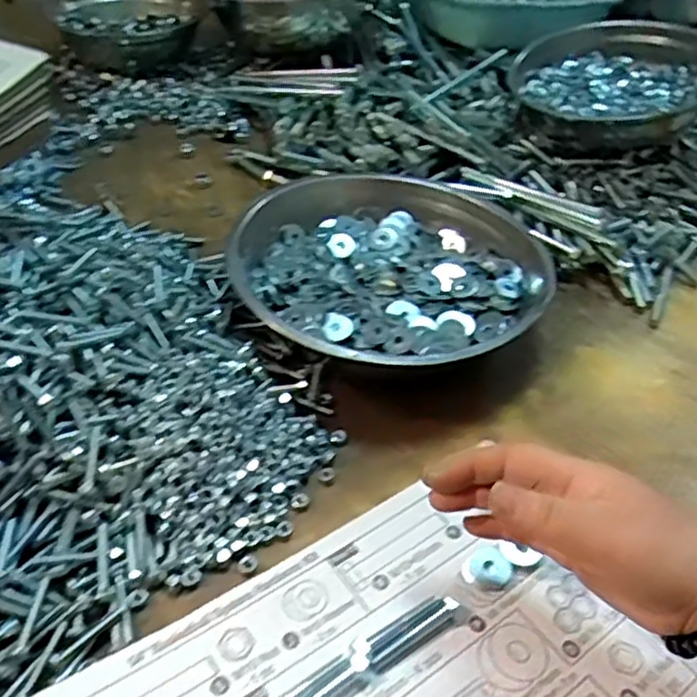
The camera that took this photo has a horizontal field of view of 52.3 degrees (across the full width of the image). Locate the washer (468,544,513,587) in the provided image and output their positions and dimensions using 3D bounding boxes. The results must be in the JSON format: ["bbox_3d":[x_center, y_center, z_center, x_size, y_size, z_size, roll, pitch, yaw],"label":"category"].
[{"bbox_3d":[0.080,0.123,0.402,0.019,0.008,0.023,-28,52,-33],"label":"washer"}]

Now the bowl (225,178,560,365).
[{"bbox_3d":[0.035,-0.059,0.587,0.252,0.062,0.243,4,42,-3],"label":"bowl"}]

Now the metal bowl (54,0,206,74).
[{"bbox_3d":[-0.290,-0.417,0.914,0.147,0.076,0.152,4,42,-3],"label":"metal bowl"}]

